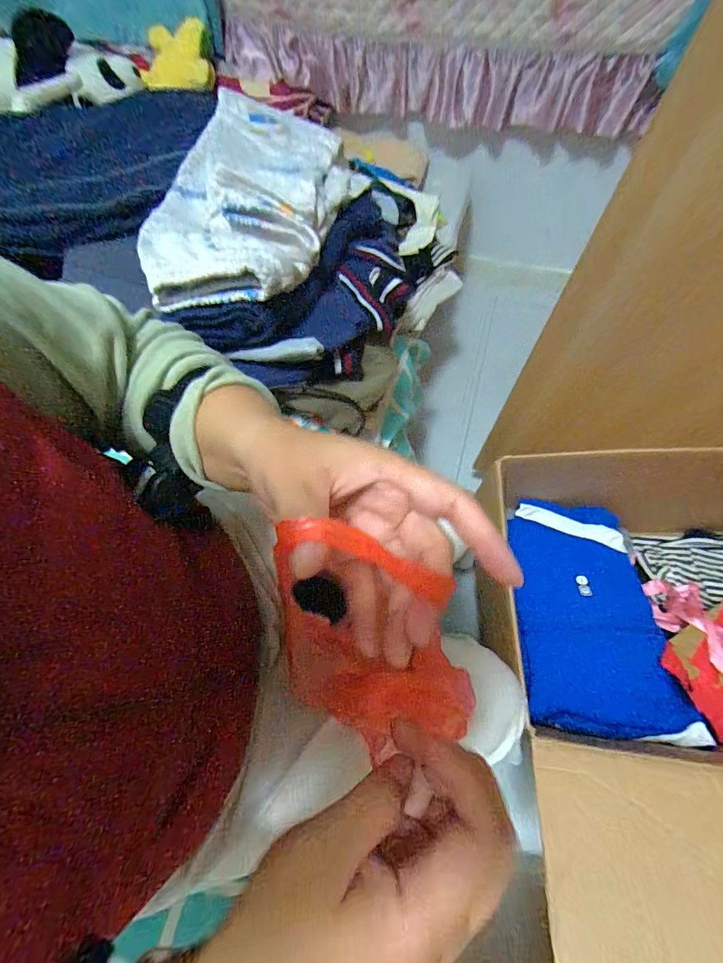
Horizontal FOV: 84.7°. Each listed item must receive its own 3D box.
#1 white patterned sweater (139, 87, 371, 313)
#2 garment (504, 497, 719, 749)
[{"bbox_3d":[-0.128,-0.338,0.465,0.196,0.069,0.363,11,68,7],"label":"white patterned sweater"},{"bbox_3d":[0.398,0.218,0.702,0.226,0.049,0.403,-2,56,12],"label":"garment"}]

